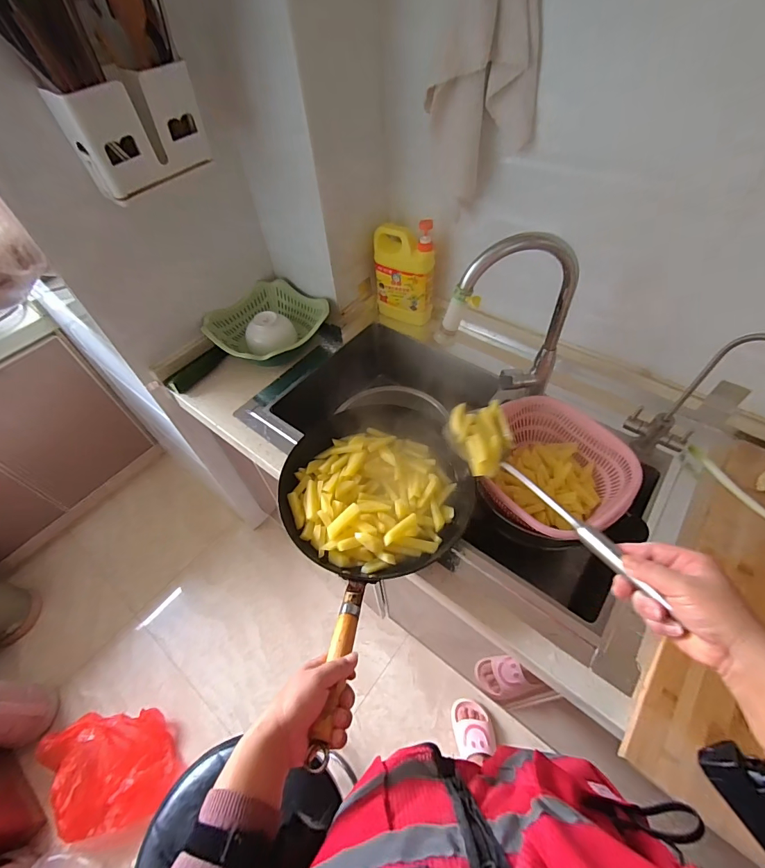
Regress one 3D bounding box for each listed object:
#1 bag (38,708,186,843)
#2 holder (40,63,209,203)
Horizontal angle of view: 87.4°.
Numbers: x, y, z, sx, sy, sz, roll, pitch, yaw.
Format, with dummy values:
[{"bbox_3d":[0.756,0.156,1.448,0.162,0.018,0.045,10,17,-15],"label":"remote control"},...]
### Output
[{"bbox_3d":[-0.721,0.893,1.078,0.253,0.144,0.288,-32,57,-18],"label":"bag"},{"bbox_3d":[-0.389,-0.486,0.643,0.071,0.135,0.199,26,59,22],"label":"holder"}]

